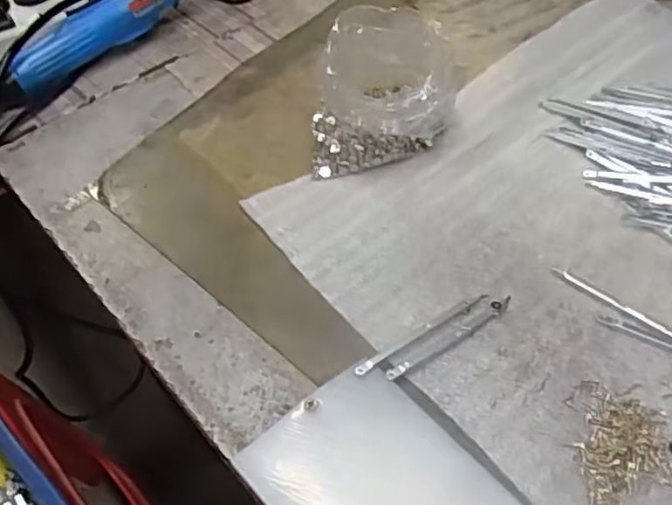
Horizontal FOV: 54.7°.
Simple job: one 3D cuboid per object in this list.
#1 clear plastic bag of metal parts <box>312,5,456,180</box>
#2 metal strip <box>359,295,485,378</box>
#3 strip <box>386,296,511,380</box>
[{"bbox_3d":[0.033,-0.119,0.466,0.101,0.077,0.099,-2,52,2],"label":"clear plastic bag of metal parts"},{"bbox_3d":[0.050,0.046,0.379,0.093,0.005,0.008,-29,56,-18],"label":"metal strip"},{"bbox_3d":[0.067,0.049,0.377,0.091,0.004,0.008,-30,56,-19],"label":"strip"}]

